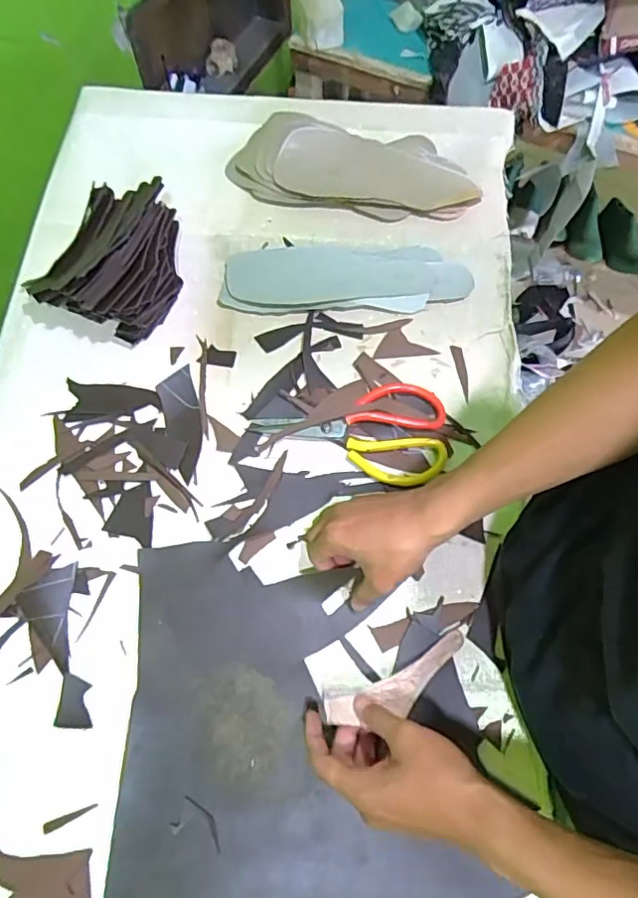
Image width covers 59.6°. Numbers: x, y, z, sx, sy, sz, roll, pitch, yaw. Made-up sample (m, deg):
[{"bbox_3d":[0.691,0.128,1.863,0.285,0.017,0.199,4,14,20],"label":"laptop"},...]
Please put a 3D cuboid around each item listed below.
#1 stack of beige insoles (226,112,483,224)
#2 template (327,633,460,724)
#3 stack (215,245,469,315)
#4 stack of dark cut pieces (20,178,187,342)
[{"bbox_3d":[0.047,-0.376,0.742,0.322,0.042,0.129,8,68,3],"label":"stack of beige insoles"},{"bbox_3d":[0.073,0.208,0.491,0.150,0.009,0.037,-15,64,-27],"label":"template"},{"bbox_3d":[0.034,-0.215,0.683,0.300,0.026,0.098,-2,68,-1],"label":"stack"},{"bbox_3d":[-0.229,-0.223,0.639,0.149,0.094,0.172,18,69,6],"label":"stack of dark cut pieces"}]

